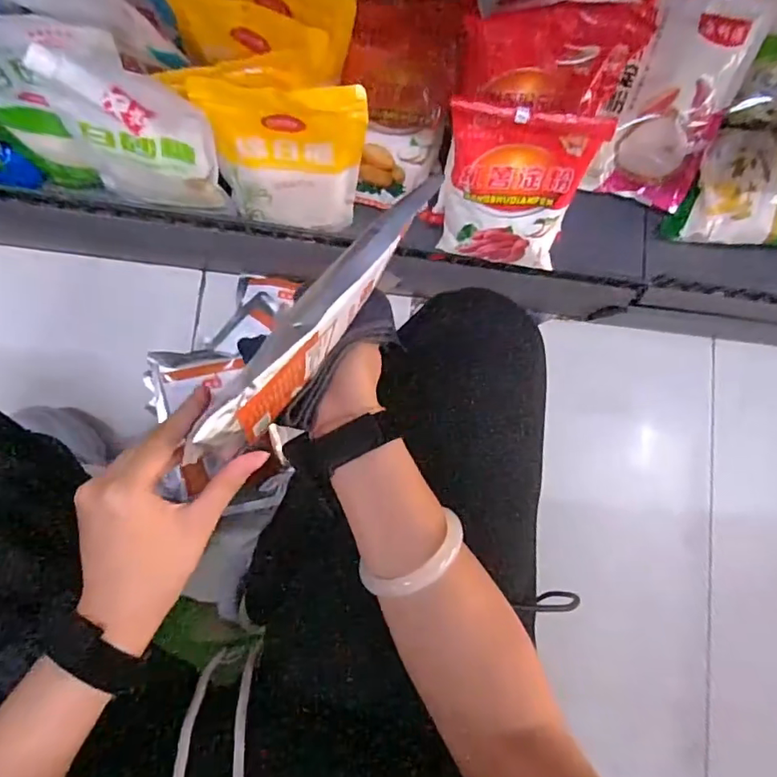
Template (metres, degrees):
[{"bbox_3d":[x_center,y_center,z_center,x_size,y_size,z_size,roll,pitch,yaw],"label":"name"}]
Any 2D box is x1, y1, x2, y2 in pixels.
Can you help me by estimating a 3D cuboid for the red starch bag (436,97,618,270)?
[{"bbox_3d":[0.118,-0.192,0.545,0.139,0.182,0.049,16,49,1],"label":"red starch bag"}]

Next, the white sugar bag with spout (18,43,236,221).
[{"bbox_3d":[-0.228,-0.228,0.519,0.130,0.188,0.036,14,82,-4],"label":"white sugar bag with spout"}]

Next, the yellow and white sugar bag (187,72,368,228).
[{"bbox_3d":[-0.095,-0.214,0.526,0.135,0.178,0.042,0,83,-6],"label":"yellow and white sugar bag"}]

